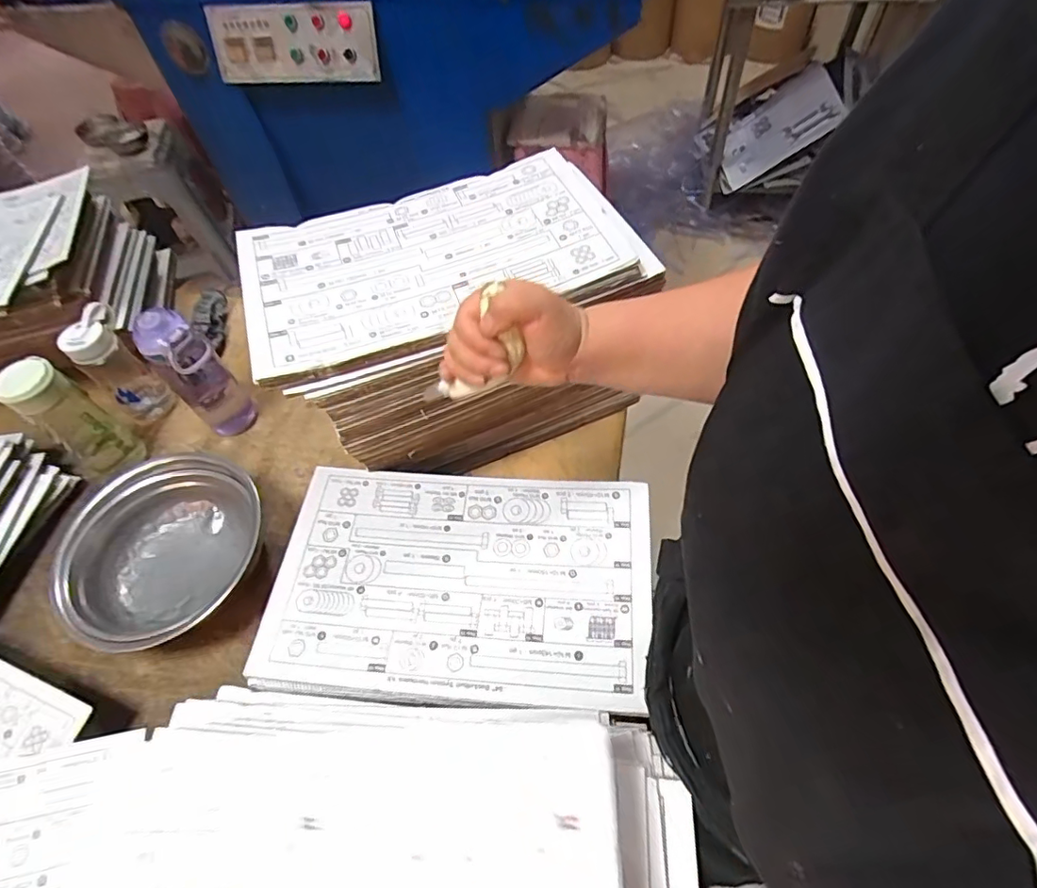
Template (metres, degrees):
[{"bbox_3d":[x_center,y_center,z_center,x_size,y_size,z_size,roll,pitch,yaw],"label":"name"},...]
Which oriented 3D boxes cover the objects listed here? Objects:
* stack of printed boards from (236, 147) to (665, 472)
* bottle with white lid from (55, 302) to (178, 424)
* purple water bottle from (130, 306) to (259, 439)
[{"bbox_3d":[-0.081,-0.132,0.706,0.395,0.277,0.235,-20,57,-9],"label":"stack of printed boards"},{"bbox_3d":[-0.609,-0.114,0.839,0.071,0.172,0.086,-30,59,-14],"label":"bottle with white lid"},{"bbox_3d":[-0.450,-0.092,0.782,0.062,0.210,0.074,38,67,26],"label":"purple water bottle"}]

